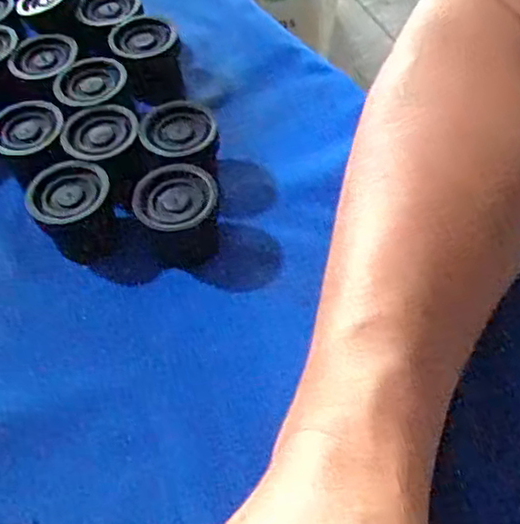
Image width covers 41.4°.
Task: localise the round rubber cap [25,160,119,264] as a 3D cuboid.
[{"bbox_3d":[-0.080,-0.023,0.302,0.032,0.032,0.031,-2,55,3],"label":"round rubber cap"}]

